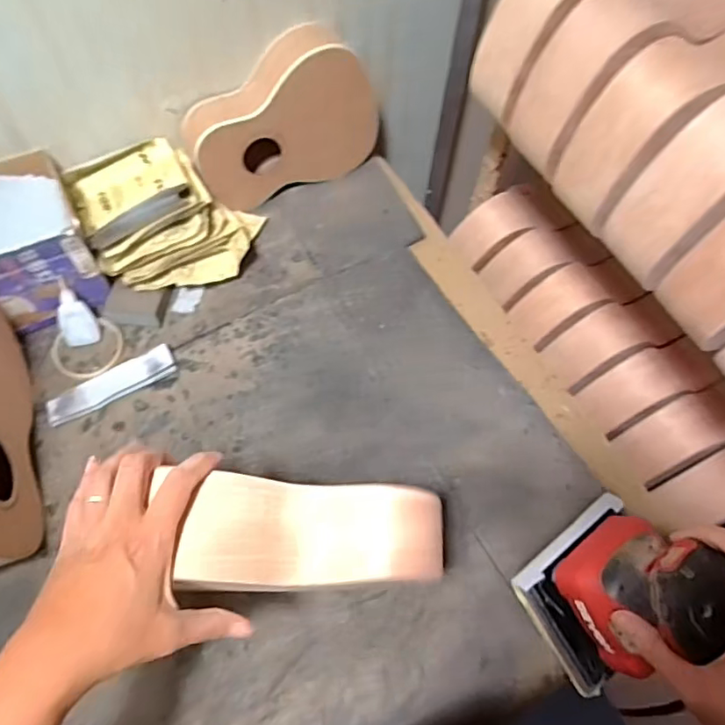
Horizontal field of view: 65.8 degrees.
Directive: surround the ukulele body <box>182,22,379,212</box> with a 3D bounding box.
[{"bbox_3d":[-0.114,-0.337,0.791,0.265,0.191,0.089,-24,67,-15],"label":"ukulele body"}]

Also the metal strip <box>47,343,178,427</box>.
[{"bbox_3d":[-0.311,0.027,0.698,0.157,0.014,0.038,-26,67,-15],"label":"metal strip"}]

